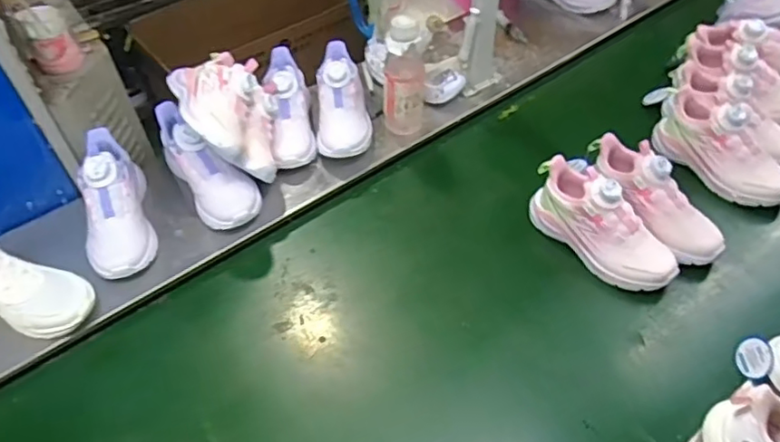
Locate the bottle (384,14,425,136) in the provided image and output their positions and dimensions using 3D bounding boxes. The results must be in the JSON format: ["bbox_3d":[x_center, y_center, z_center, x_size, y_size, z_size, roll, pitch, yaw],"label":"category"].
[{"bbox_3d":[0.022,-0.221,0.940,0.063,0.194,0.060,-2,51,3],"label":"bottle"}]

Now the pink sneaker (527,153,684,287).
[{"bbox_3d":[0.297,0.002,0.831,0.080,0.108,0.217,-33,56,-23],"label":"pink sneaker"}]

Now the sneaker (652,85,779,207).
[{"bbox_3d":[0.506,-0.117,0.909,0.081,0.097,0.220,-25,53,-17],"label":"sneaker"}]

